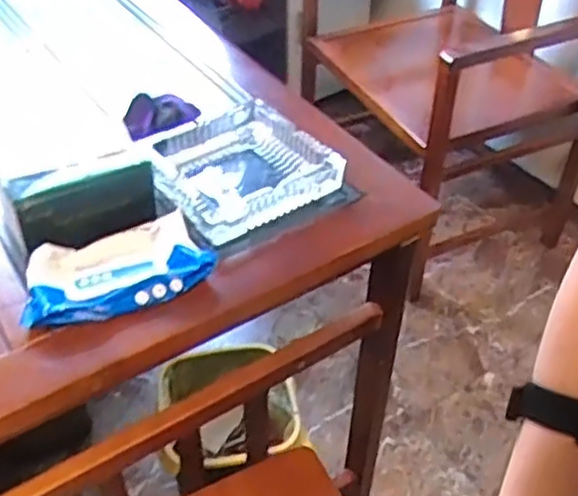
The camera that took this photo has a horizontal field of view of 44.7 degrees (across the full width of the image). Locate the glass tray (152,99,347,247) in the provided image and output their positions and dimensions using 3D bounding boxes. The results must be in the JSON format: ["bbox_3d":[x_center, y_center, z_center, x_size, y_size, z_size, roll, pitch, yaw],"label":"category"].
[{"bbox_3d":[-0.057,-0.087,0.811,0.177,0.053,0.171,-34,53,-31],"label":"glass tray"}]

